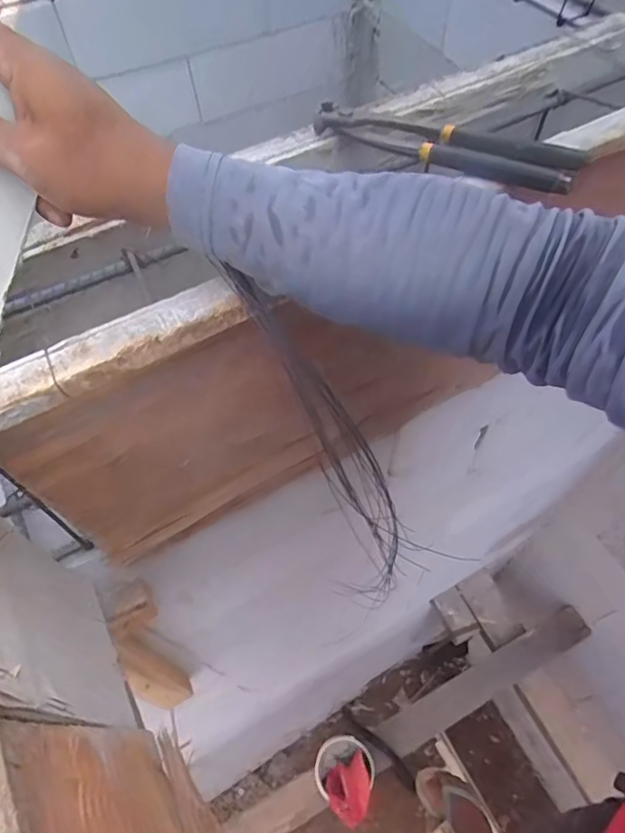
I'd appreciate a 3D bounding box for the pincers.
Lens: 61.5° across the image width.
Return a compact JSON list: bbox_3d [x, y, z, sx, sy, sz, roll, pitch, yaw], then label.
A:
[{"bbox_3d":[0.103,-0.222,0.417,0.213,0.025,0.054,29,63,19],"label":"pincers"}]

